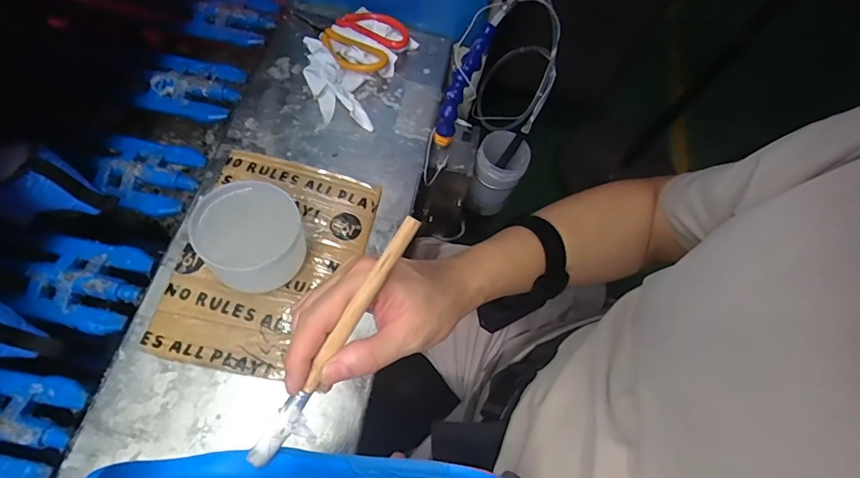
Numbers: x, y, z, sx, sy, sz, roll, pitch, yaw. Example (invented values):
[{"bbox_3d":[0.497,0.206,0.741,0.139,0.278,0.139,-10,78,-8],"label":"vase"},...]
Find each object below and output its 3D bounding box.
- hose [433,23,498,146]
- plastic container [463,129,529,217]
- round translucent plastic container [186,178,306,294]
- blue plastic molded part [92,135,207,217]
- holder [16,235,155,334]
[{"bbox_3d":[0.038,-0.181,0.533,0.020,0.037,0.146,28,108,11],"label":"hose"},{"bbox_3d":[0.103,-0.099,0.685,0.071,0.113,0.073,19,63,0],"label":"plastic container"},{"bbox_3d":[-0.166,0.002,0.431,0.089,0.078,0.088,4,64,-8],"label":"round translucent plastic container"},{"bbox_3d":[-0.339,-0.077,0.538,0.118,0.019,0.097,12,63,-3],"label":"blue plastic molded part"},{"bbox_3d":[-0.366,0.044,0.475,0.117,0.019,0.094,12,63,-3],"label":"holder"}]

